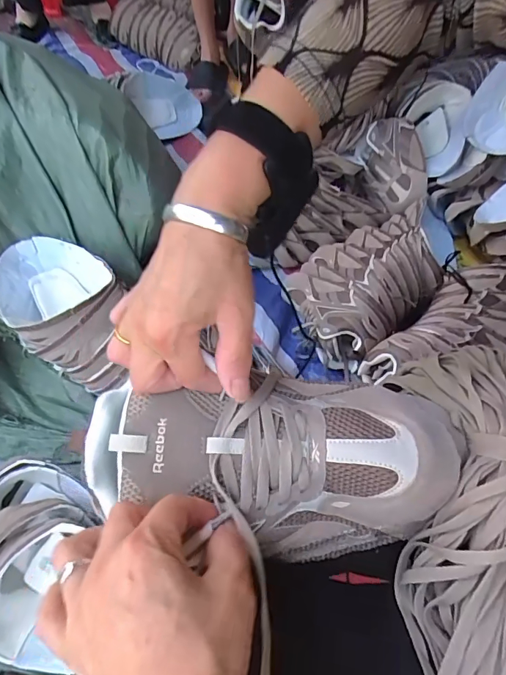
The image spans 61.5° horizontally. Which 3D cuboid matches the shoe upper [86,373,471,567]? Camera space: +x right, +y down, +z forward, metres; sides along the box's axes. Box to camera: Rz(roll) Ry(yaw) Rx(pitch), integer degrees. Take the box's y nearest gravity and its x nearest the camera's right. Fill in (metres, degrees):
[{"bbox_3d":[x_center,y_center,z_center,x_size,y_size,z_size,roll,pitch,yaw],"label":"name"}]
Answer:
[{"bbox_3d":[0.011,0.085,0.308,0.258,0.092,0.123,5,54,-1],"label":"shoe upper"}]

